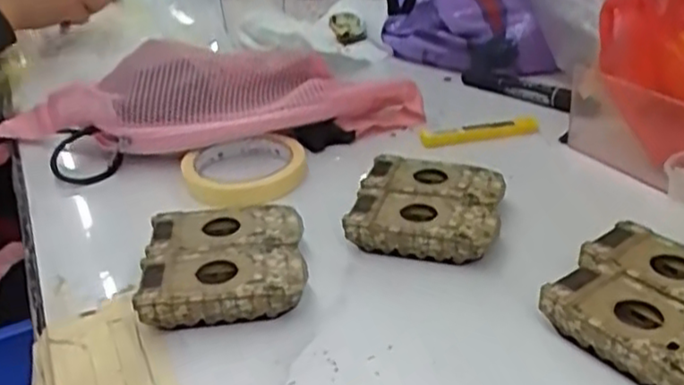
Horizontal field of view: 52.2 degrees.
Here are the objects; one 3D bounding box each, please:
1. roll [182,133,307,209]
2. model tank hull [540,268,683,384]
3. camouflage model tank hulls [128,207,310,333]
[{"bbox_3d":[-0.076,-0.018,0.555,0.092,0.018,0.092,-2,30,1],"label":"roll"},{"bbox_3d":[0.156,0.076,0.366,0.051,0.029,0.093,-23,35,-30],"label":"model tank hull"},{"bbox_3d":[-0.072,0.045,0.435,0.094,0.027,0.093,-5,30,-3],"label":"camouflage model tank hulls"}]

